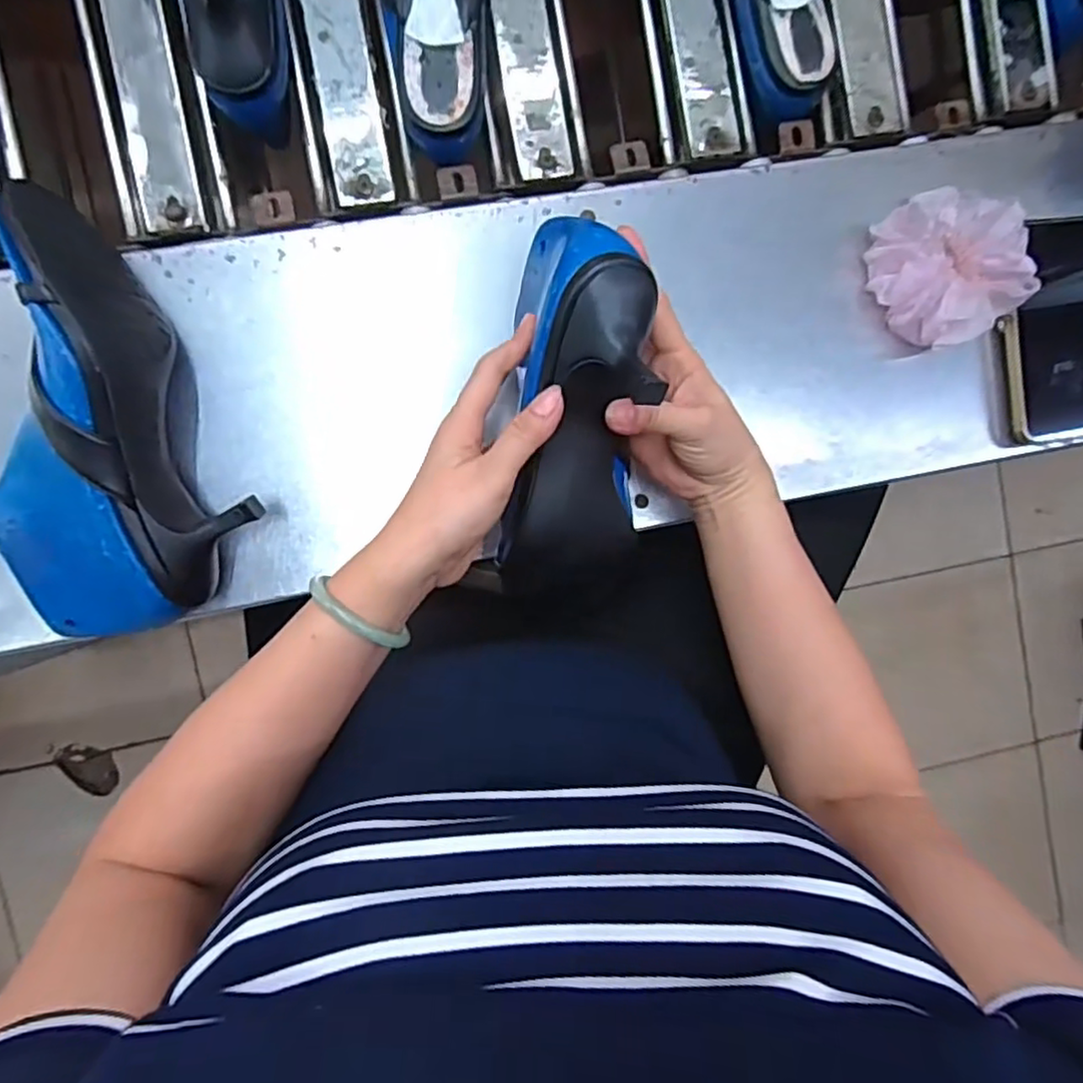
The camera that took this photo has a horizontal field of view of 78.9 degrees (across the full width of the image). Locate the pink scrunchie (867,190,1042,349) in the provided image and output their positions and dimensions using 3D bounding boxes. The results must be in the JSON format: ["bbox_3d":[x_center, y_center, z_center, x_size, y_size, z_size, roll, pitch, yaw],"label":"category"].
[{"bbox_3d":[0.286,-0.194,0.461,0.092,0.047,0.102,-35,96,-3],"label":"pink scrunchie"}]

